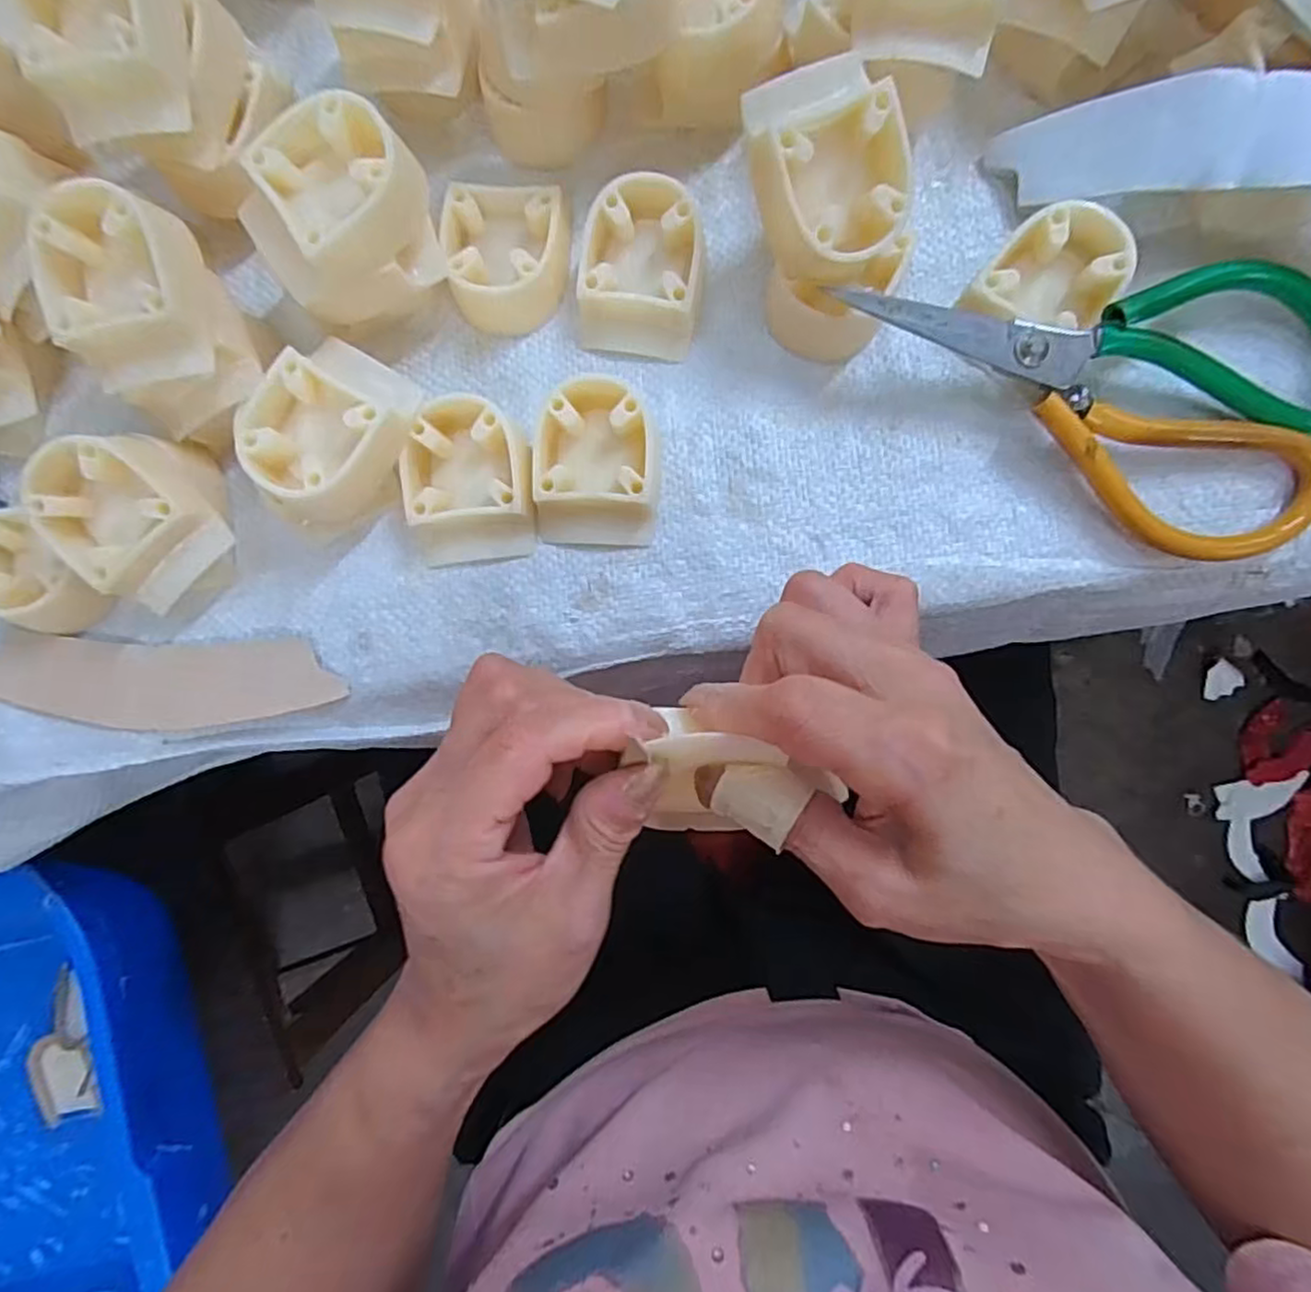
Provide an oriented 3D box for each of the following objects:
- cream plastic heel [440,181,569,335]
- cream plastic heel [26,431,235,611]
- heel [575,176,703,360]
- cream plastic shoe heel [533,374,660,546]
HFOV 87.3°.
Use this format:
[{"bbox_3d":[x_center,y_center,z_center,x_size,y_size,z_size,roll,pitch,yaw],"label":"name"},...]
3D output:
[{"bbox_3d":[-0.060,-0.154,0.273,0.048,0.021,0.049,6,87,4],"label":"cream plastic heel"},{"bbox_3d":[-0.194,-0.047,0.260,0.049,0.044,0.053,0,87,4],"label":"cream plastic heel"},{"bbox_3d":[-0.005,-0.147,0.268,0.046,0.023,0.057,9,88,4],"label":"heel"},{"bbox_3d":[-0.022,-0.070,0.265,0.046,0.022,0.057,3,87,4],"label":"cream plastic shoe heel"}]

